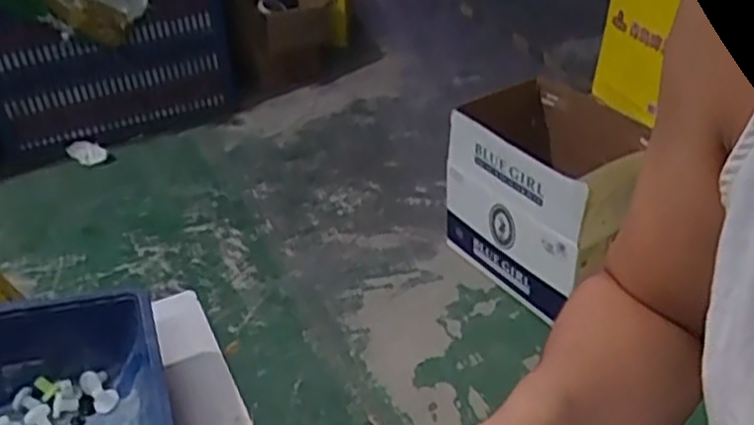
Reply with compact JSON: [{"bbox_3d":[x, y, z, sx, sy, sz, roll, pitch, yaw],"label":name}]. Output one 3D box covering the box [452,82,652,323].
[{"bbox_3d":[0.354,-0.024,1.480,0.302,0.362,0.358,-26,41,-28],"label":"box"}]

